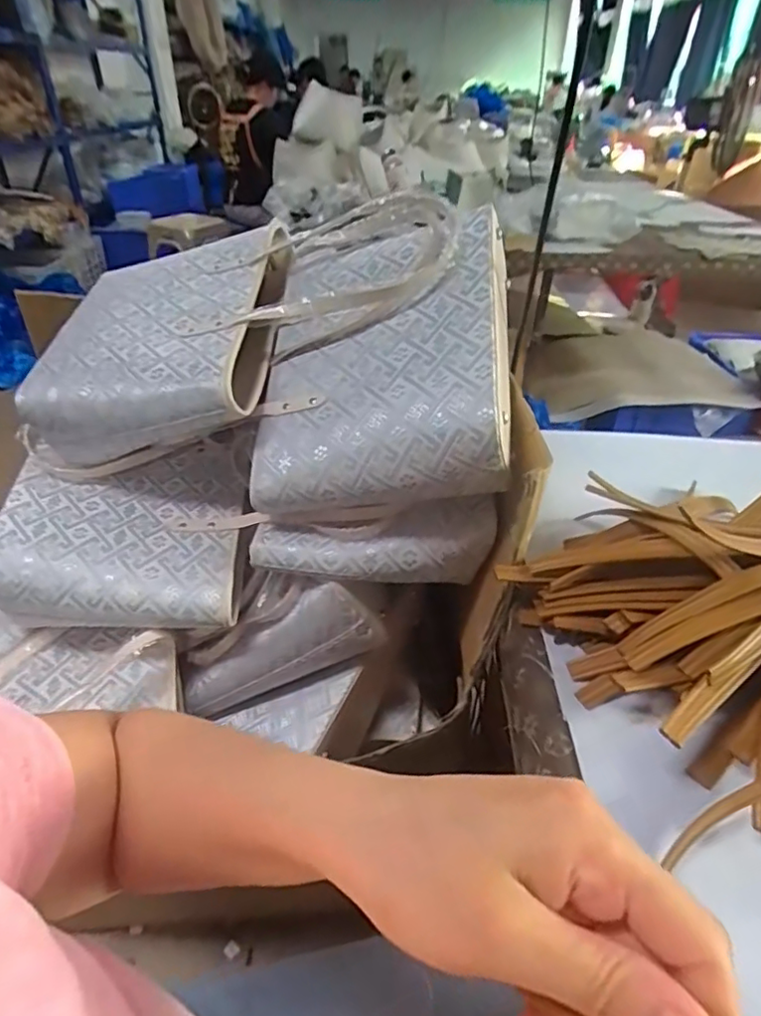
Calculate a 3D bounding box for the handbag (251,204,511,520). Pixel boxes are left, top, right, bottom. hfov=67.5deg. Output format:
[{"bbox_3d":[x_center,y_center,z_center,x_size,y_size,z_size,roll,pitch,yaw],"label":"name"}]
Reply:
[{"bbox_3d":[0.007,-0.158,0.626,0.270,0.103,0.334,-4,70,25],"label":"handbag"}]

